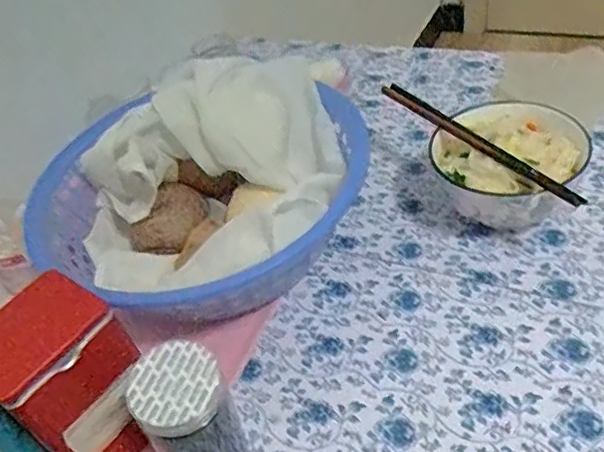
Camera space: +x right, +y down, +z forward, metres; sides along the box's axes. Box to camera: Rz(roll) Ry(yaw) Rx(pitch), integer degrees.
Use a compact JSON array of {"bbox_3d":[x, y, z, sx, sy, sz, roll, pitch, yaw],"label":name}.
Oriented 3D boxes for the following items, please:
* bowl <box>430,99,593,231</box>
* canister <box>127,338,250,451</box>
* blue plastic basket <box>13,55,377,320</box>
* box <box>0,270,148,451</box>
[{"bbox_3d":[0.190,-0.057,0.546,0.132,0.064,0.149,18,52,29],"label":"bowl"},{"bbox_3d":[-0.073,0.132,0.386,0.060,0.117,0.056,-7,44,7],"label":"canister"},{"bbox_3d":[-0.085,-0.042,0.543,0.278,0.117,0.296,28,57,35],"label":"blue plastic basket"},{"bbox_3d":[-0.161,0.114,0.414,0.076,0.143,0.082,22,54,32],"label":"box"}]

